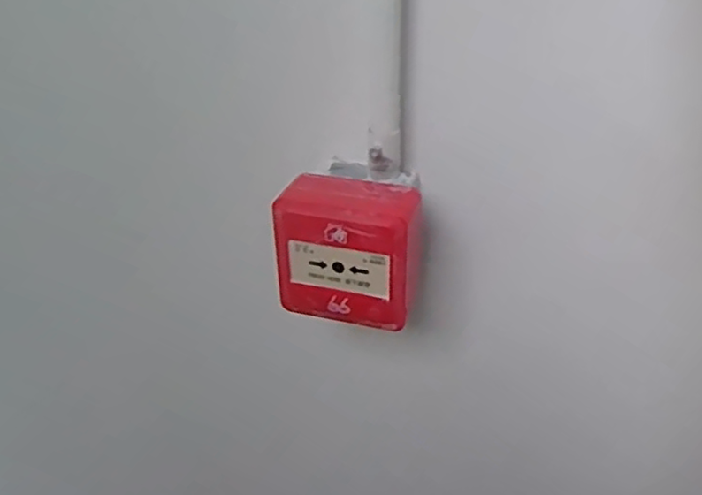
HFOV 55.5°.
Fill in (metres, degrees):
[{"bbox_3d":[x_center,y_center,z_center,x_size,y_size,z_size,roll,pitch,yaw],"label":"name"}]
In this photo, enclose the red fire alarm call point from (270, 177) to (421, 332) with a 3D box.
[{"bbox_3d":[0.000,0.005,0.440,0.092,0.088,0.041,9,33,17],"label":"red fire alarm call point"}]

